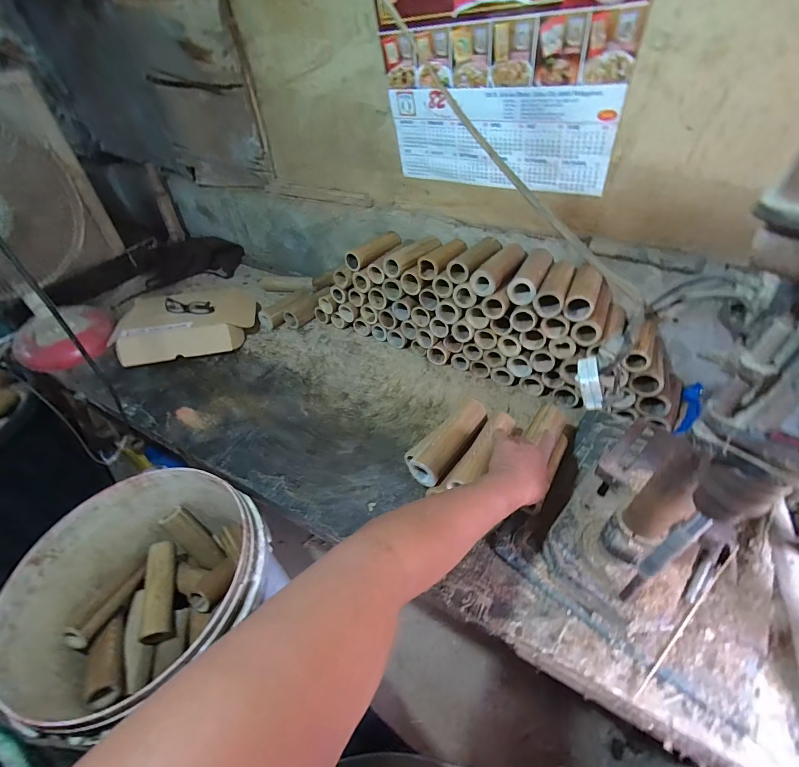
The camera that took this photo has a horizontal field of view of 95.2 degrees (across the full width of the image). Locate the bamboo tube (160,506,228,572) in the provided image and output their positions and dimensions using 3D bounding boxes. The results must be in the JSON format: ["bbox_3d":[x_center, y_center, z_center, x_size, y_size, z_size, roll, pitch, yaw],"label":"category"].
[{"bbox_3d":[-0.455,0.347,0.810,0.054,0.164,0.055,-20,19,50],"label":"bamboo tube"}]

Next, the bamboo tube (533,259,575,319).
[{"bbox_3d":[0.330,-0.205,0.765,0.053,0.052,0.172,20,46,22],"label":"bamboo tube"}]

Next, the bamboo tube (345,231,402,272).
[{"bbox_3d":[-0.065,-0.346,0.950,0.048,0.046,0.192,23,47,24],"label":"bamboo tube"}]

